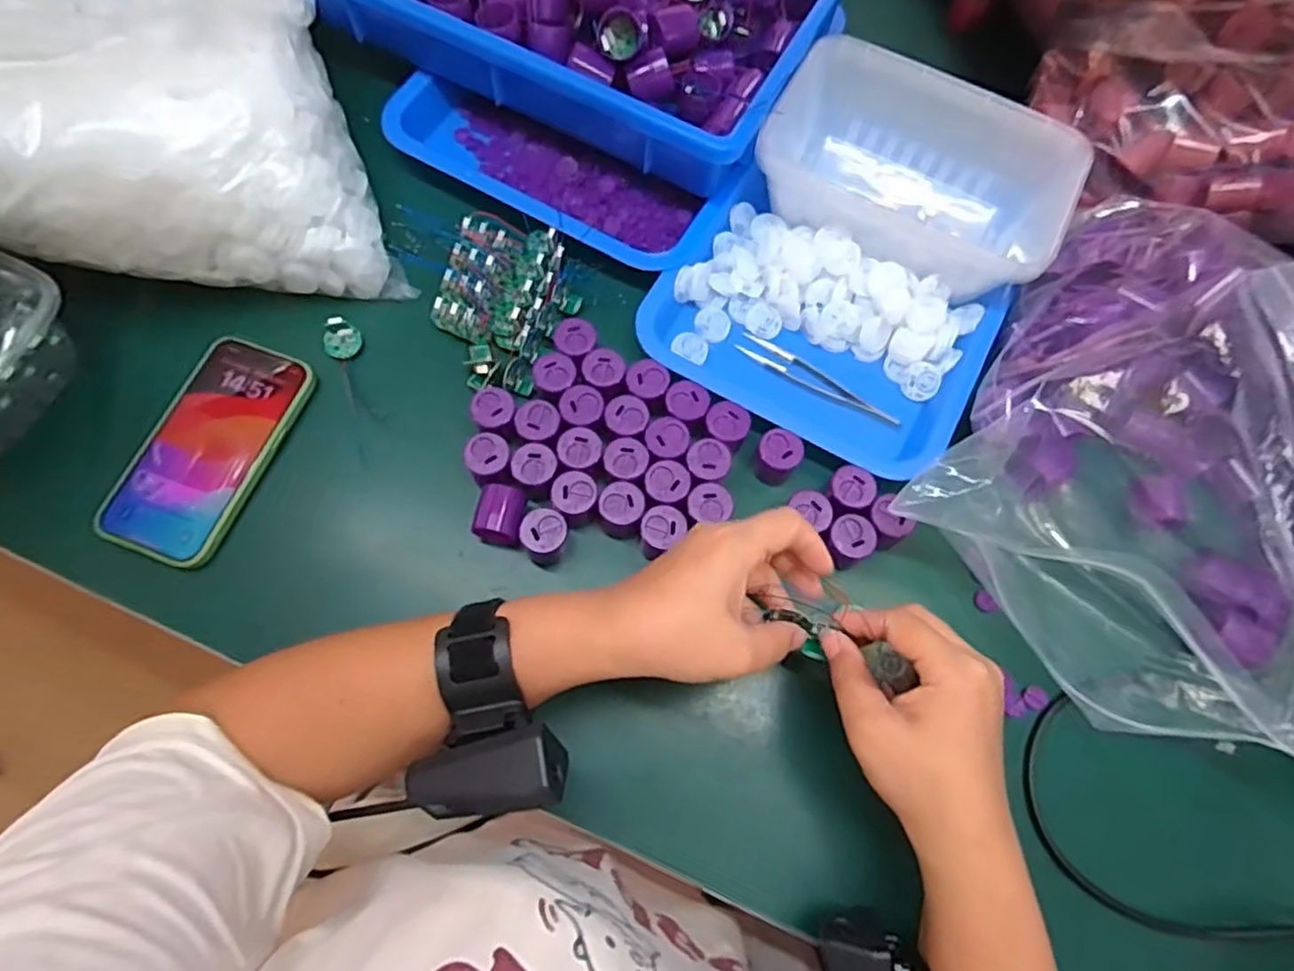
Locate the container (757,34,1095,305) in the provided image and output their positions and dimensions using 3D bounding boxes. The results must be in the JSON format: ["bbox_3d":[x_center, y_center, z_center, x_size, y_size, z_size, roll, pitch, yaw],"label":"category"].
[{"bbox_3d":[0.189,-0.225,0.498,0.210,0.074,0.132,25,71,6],"label":"container"}]

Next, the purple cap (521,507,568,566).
[{"bbox_3d":[-0.063,0.033,0.425,0.027,0.040,0.027,1,70,-2],"label":"purple cap"}]

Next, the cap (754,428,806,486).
[{"bbox_3d":[0.085,-0.018,0.447,0.028,0.034,0.026,1,70,-2],"label":"cap"}]

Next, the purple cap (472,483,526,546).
[{"bbox_3d":[-0.089,0.018,0.416,0.025,0.022,0.034,10,70,1],"label":"purple cap"}]

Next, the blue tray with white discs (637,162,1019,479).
[{"bbox_3d":[0.121,-0.111,0.482,0.221,0.034,0.201,30,72,8],"label":"blue tray with white discs"}]

